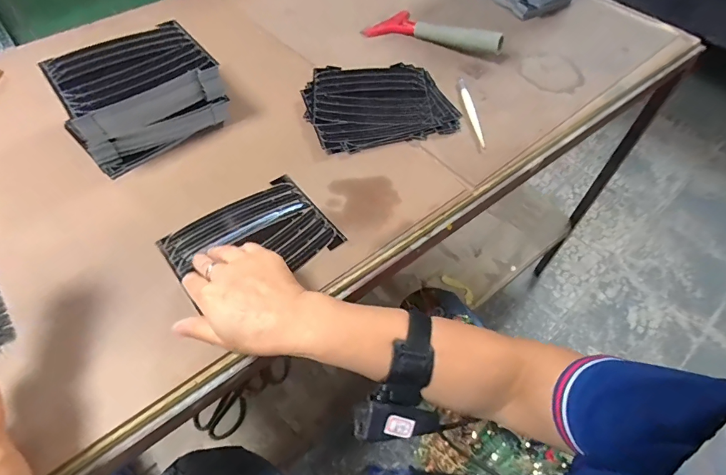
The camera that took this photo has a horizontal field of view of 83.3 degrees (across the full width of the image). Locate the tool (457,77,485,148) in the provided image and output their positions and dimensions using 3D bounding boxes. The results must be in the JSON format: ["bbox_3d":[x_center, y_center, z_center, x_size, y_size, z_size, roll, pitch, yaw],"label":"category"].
[{"bbox_3d":[0.144,-0.172,0.546,0.011,0.006,0.137,-3,56,-3],"label":"tool"}]

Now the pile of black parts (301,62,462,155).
[{"bbox_3d":[0.019,-0.186,0.547,0.187,0.013,0.162,-14,57,-10],"label":"pile of black parts"}]

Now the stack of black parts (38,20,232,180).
[{"bbox_3d":[-0.263,-0.167,0.490,0.169,0.099,0.113,-37,64,-23],"label":"stack of black parts"}]

